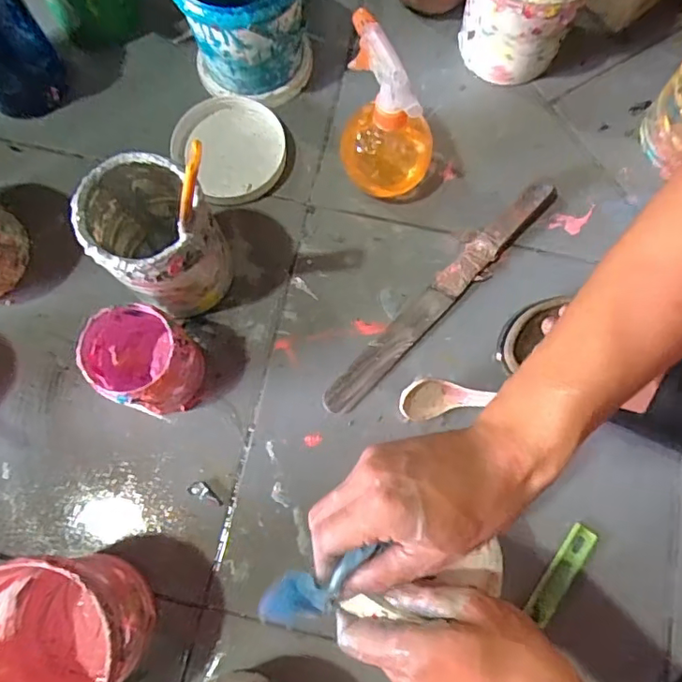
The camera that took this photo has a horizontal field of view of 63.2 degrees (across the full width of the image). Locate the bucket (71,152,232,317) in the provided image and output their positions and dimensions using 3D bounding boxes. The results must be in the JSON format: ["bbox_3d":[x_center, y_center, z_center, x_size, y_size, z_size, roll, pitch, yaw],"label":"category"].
[{"bbox_3d":[-0.158,-0.085,0.497,0.114,0.140,0.101,43,79,10],"label":"bucket"}]

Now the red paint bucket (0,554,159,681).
[{"bbox_3d":[-0.217,0.229,0.428,0.123,0.120,0.122,0,75,0],"label":"red paint bucket"}]

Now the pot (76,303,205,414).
[{"bbox_3d":[-0.178,0.018,0.497,0.094,0.098,0.080,22,76,5],"label":"pot"}]

